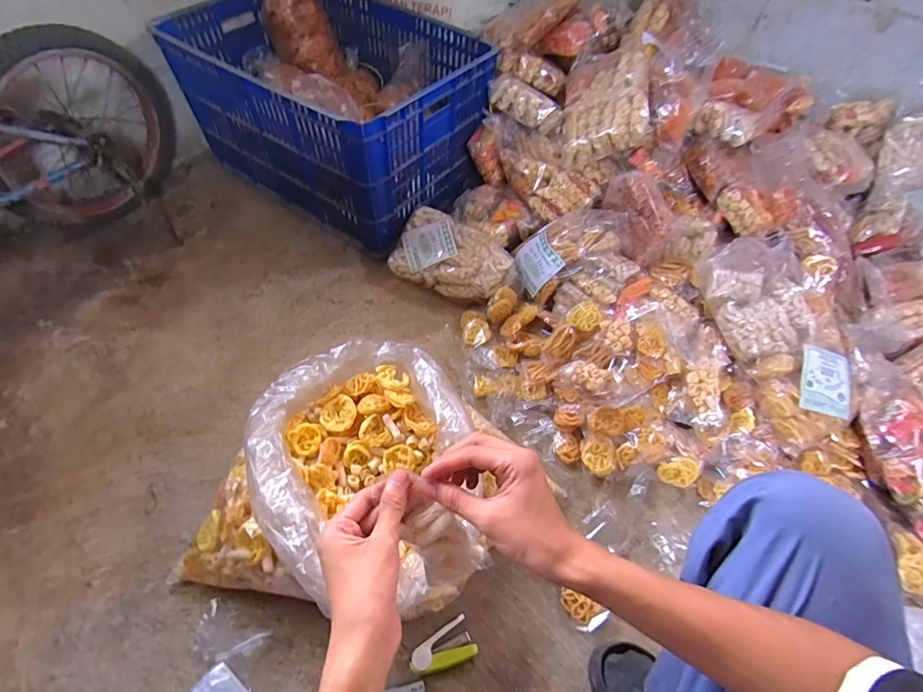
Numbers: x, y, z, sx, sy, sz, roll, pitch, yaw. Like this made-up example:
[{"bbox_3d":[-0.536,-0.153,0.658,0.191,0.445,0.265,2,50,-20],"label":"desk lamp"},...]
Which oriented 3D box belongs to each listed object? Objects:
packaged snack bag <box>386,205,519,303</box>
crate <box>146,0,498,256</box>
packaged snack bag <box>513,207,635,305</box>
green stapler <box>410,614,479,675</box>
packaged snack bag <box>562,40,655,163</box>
[{"bbox_3d":[-0.007,-0.182,0.907,0.248,0.074,0.136,21,55,11],"label":"packaged snack bag"},{"bbox_3d":[-0.270,-0.526,0.987,0.589,0.279,0.404,32,58,18],"label":"crate"},{"bbox_3d":[0.207,-0.195,0.855,0.216,0.082,0.127,-27,54,16],"label":"packaged snack bag"},{"bbox_3d":[-0.023,0.401,0.584,0.084,0.018,0.048,-25,60,-20],"label":"green stapler"},{"bbox_3d":[0.280,-0.479,0.866,0.159,0.047,0.242,-6,65,30],"label":"packaged snack bag"}]

